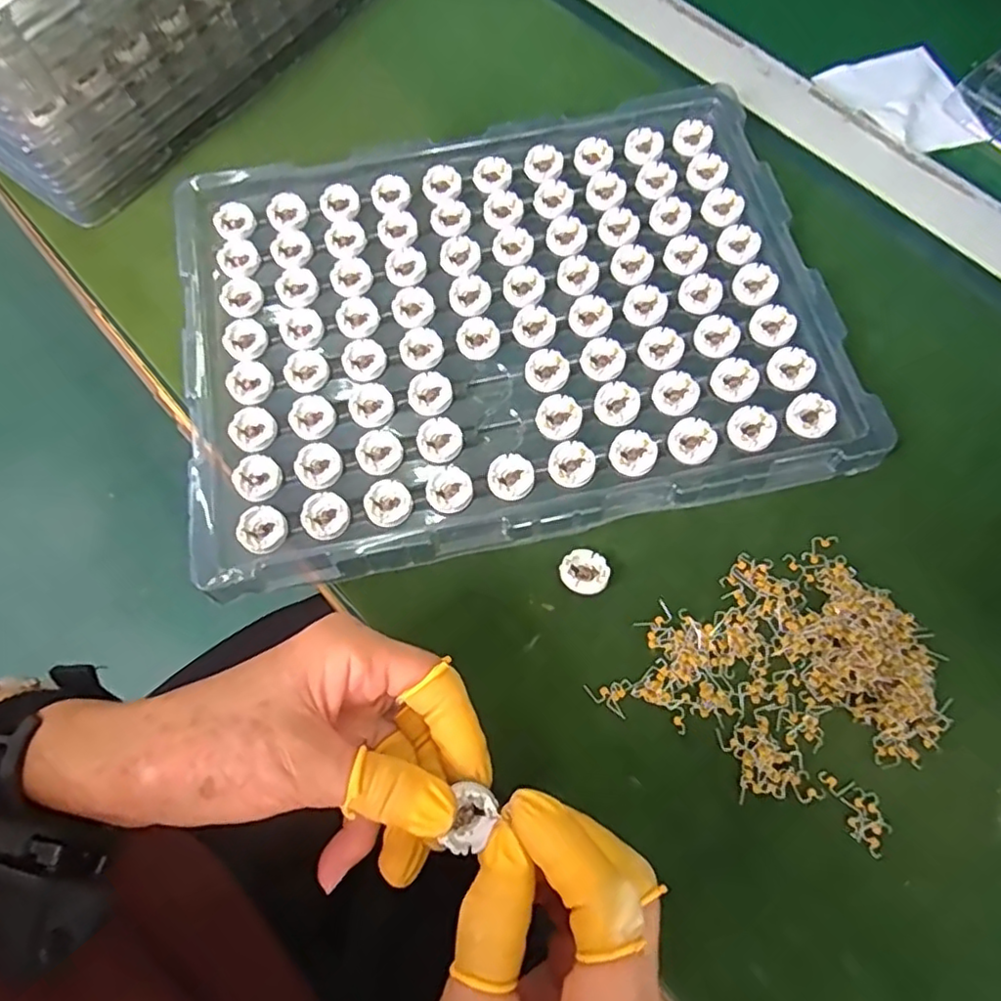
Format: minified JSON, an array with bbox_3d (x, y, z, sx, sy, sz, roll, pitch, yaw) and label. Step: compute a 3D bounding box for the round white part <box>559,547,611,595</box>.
[{"bbox_3d":[0.041,0.034,0.303,0.023,0.010,0.022,0,69,0],"label":"round white part"}]

